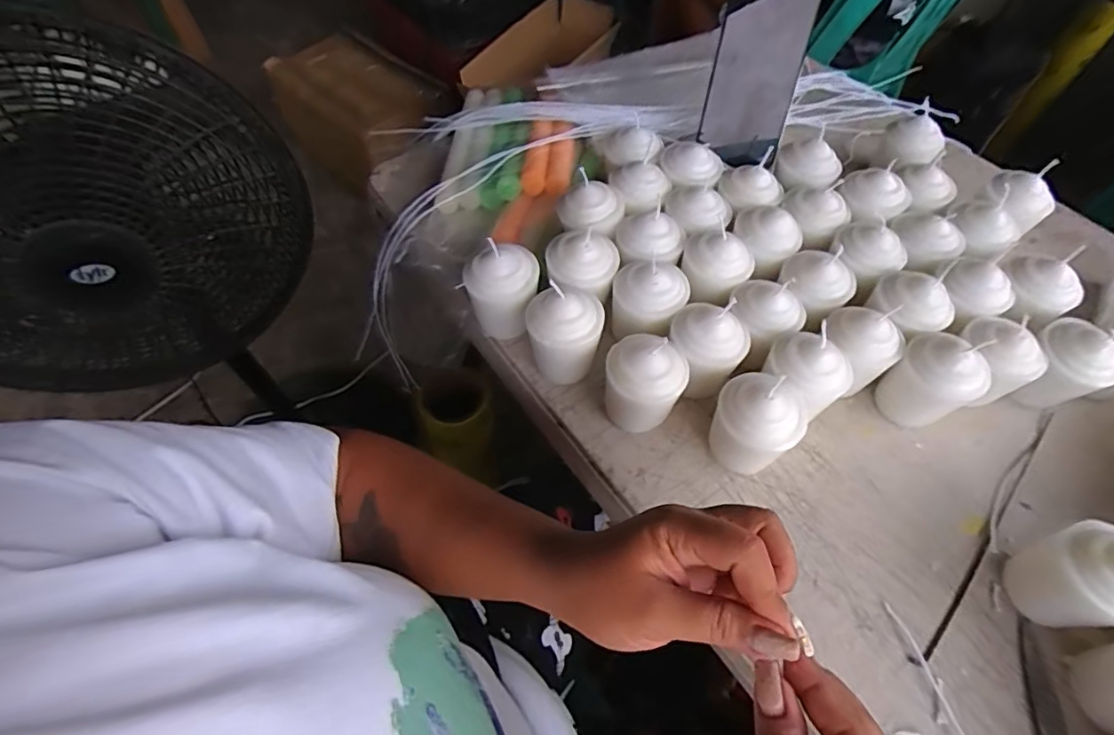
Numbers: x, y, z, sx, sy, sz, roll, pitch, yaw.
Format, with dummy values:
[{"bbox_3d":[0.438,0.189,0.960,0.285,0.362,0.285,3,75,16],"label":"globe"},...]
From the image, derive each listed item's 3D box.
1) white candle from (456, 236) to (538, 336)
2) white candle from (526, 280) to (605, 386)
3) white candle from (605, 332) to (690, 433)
[{"bbox_3d":[-0.044,-0.060,0.441,0.058,0.073,0.045,-4,57,-4],"label":"white candle"},{"bbox_3d":[0.007,-0.029,0.423,0.054,0.073,0.057,7,57,3],"label":"white candle"},{"bbox_3d":[0.062,0.014,0.399,0.053,0.080,0.044,15,58,8],"label":"white candle"}]

